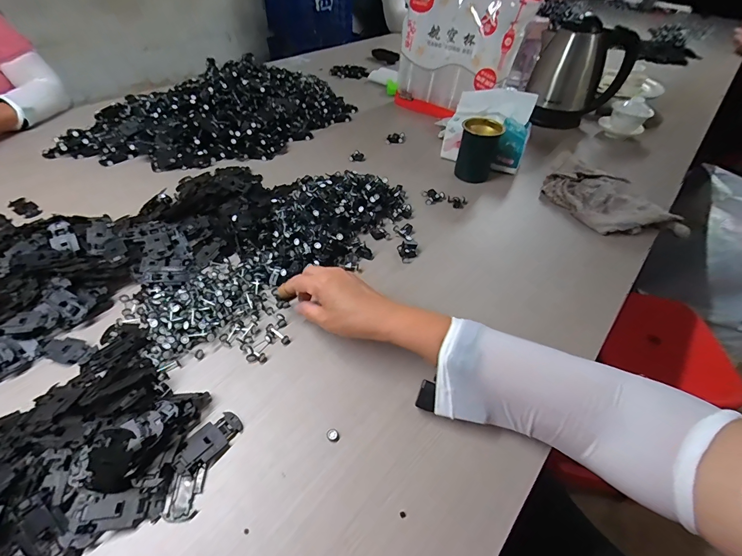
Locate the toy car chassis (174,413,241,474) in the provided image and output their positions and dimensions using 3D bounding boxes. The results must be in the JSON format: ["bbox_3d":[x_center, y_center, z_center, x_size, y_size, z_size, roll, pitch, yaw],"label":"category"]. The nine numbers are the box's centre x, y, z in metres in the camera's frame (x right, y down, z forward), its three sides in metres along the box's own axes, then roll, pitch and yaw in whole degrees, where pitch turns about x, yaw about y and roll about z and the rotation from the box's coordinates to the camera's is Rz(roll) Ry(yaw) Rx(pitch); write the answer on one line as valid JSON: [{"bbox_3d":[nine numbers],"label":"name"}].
[{"bbox_3d":[-0.157,0.160,0.343,0.032,0.007,0.064,38,45,11],"label":"toy car chassis"}]

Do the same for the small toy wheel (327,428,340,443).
[{"bbox_3d":[-0.038,0.157,0.354,0.013,0.004,0.013,2,47,-2],"label":"small toy wheel"}]

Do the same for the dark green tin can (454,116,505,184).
[{"bbox_3d":[0.207,-0.252,0.690,0.072,0.089,0.068,16,48,11],"label":"dark green tin can"}]

